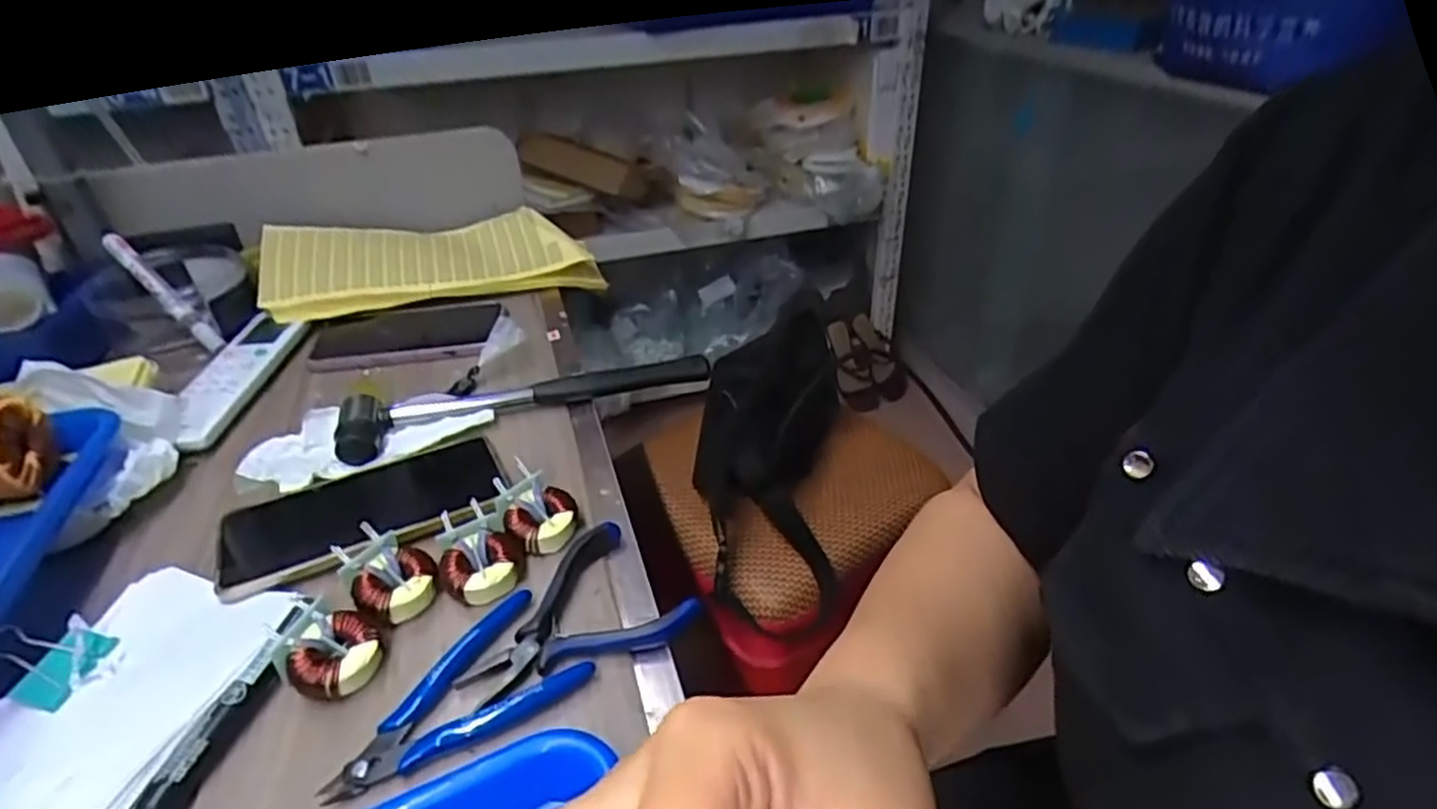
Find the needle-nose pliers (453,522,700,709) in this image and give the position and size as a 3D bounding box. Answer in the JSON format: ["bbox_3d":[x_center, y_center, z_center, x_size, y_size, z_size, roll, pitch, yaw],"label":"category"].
[{"bbox_3d":[-0.076,0.111,0.370,0.106,0.021,0.084,-27,42,-32],"label":"needle-nose pliers"}]

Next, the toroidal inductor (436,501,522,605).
[{"bbox_3d":[-0.136,0.083,0.403,0.042,0.027,0.049,-23,40,-27],"label":"toroidal inductor"}]

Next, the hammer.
[{"bbox_3d":[-0.139,-0.008,0.539,0.264,0.025,0.055,-13,36,-16],"label":"hammer"}]

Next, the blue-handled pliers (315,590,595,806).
[{"bbox_3d":[-0.124,0.141,0.338,0.065,0.012,0.115,28,45,36],"label":"blue-handled pliers"}]

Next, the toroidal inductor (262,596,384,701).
[{"bbox_3d":[-0.194,0.121,0.356,0.047,0.027,0.040,14,38,22],"label":"toroidal inductor"}]

